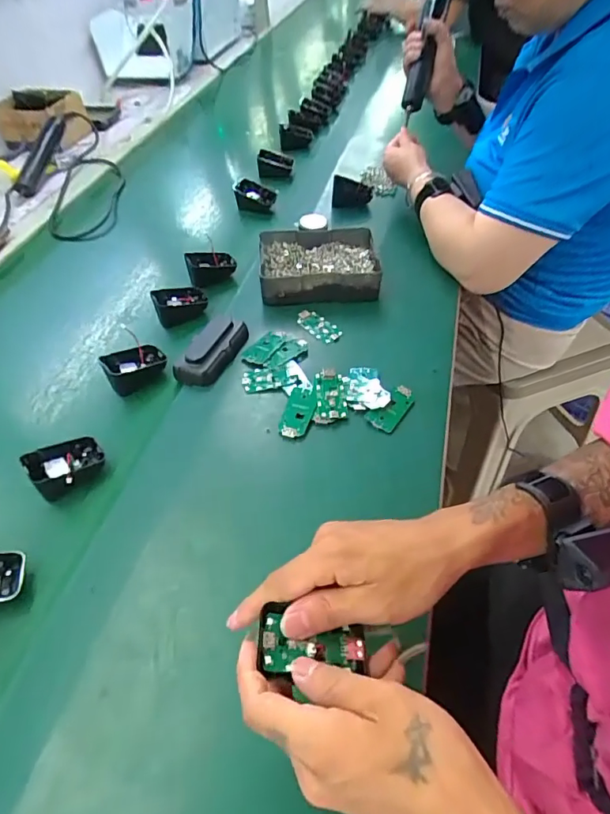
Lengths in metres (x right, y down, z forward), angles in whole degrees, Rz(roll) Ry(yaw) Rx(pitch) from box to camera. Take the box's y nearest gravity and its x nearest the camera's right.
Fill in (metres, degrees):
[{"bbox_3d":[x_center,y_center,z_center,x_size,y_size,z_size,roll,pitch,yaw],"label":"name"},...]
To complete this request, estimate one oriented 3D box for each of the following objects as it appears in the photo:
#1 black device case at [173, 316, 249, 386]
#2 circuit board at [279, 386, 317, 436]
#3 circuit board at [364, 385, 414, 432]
[{"bbox_3d":[-0.107,-0.071,0.571,0.044,0.028,0.101,20,56,16],"label":"black device case"},{"bbox_3d":[-0.007,0.004,0.518,0.030,0.005,0.059,11,54,10],"label":"circuit board"},{"bbox_3d":[0.096,0.001,0.525,0.031,0.007,0.062,38,58,16],"label":"circuit board"}]

